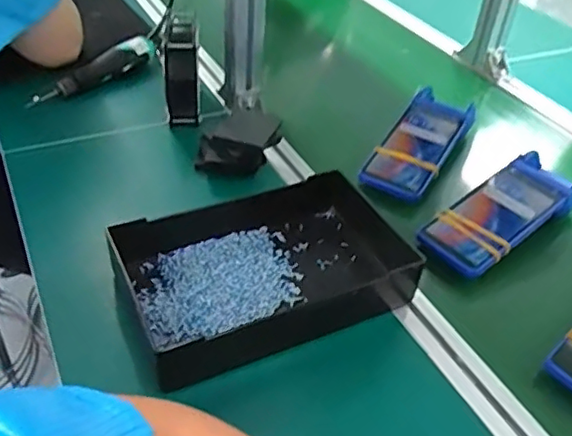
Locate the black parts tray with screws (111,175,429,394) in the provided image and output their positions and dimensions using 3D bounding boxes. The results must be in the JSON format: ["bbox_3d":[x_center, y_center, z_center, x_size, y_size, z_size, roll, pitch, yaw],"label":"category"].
[{"bbox_3d":[-0.012,0.045,0.580,0.273,0.051,0.161,-17,44,-24],"label":"black parts tray with screws"}]

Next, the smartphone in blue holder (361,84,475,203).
[{"bbox_3d":[0.178,-0.100,0.787,0.084,0.040,0.214,23,43,21],"label":"smartphone in blue holder"}]

